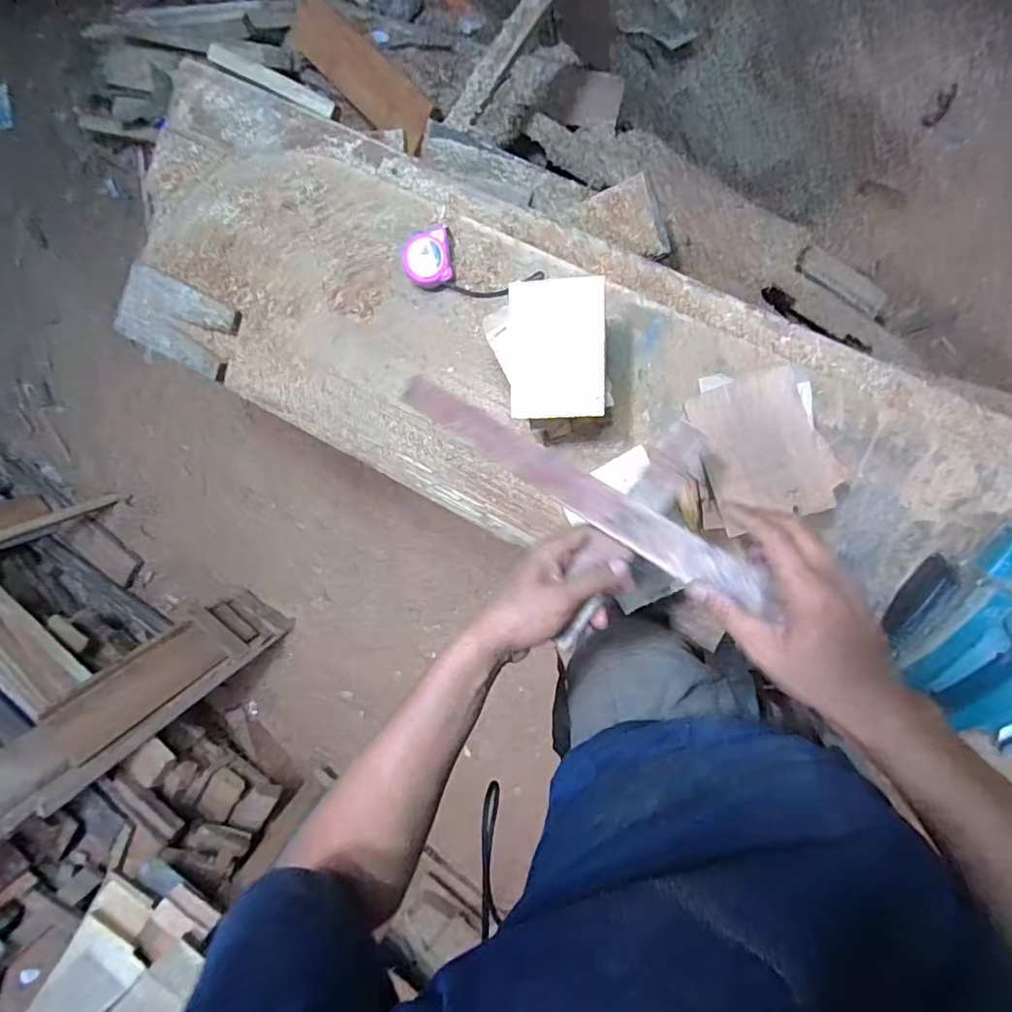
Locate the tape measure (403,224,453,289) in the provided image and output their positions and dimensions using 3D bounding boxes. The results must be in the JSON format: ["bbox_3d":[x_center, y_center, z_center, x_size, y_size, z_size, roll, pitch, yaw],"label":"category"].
[{"bbox_3d":[-0.104,-0.333,0.740,0.068,0.037,0.072,-6,94,12],"label":"tape measure"}]

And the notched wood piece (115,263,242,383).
[{"bbox_3d":[-0.516,-0.289,0.848,0.209,0.019,0.113,27,101,6],"label":"notched wood piece"}]

